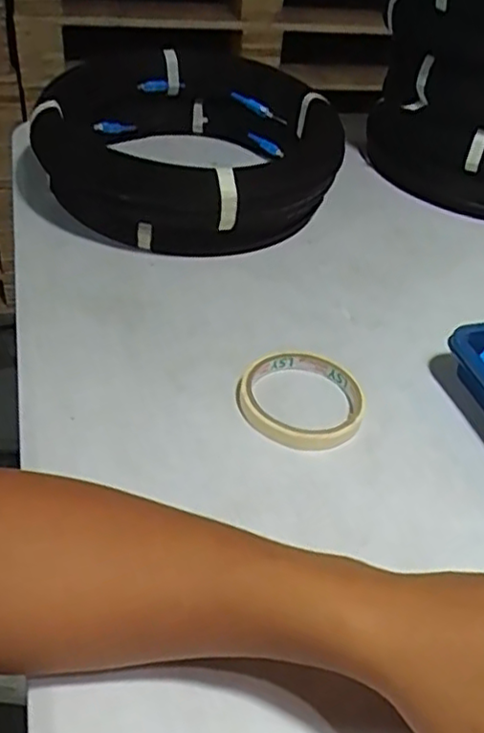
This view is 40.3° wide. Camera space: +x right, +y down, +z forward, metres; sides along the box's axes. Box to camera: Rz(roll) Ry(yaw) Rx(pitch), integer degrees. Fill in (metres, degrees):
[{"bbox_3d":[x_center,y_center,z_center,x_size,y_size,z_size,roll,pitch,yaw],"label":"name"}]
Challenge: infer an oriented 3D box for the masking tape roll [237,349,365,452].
[{"bbox_3d":[0.044,0.021,0.477,0.089,0.010,0.093,4,41,-4],"label":"masking tape roll"}]

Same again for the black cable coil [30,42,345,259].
[{"bbox_3d":[-0.046,-0.213,0.661,0.272,0.097,0.264,4,41,-4],"label":"black cable coil"}]

